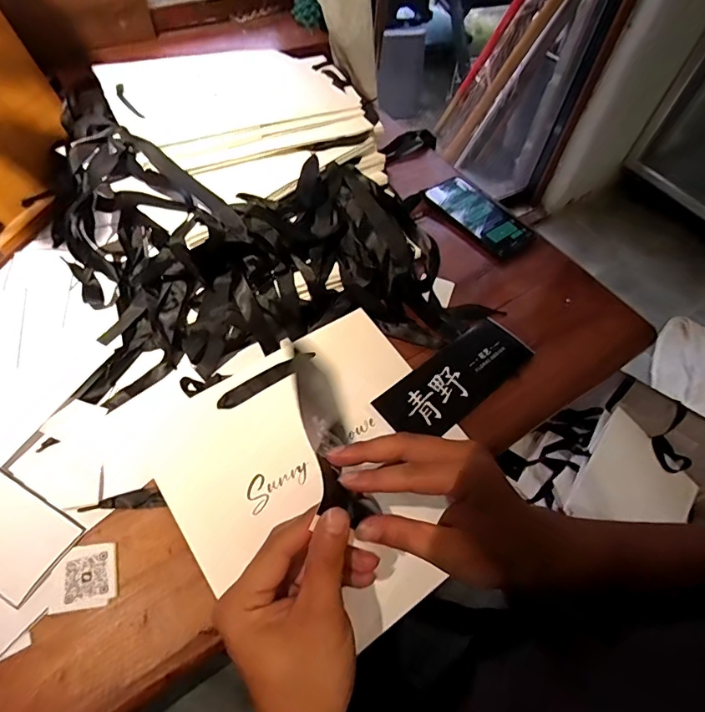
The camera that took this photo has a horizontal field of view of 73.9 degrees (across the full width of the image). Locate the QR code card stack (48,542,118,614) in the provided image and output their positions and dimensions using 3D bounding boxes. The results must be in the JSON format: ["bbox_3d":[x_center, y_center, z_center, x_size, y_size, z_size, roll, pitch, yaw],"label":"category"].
[{"bbox_3d":[-0.226,0.185,0.394,0.051,0.004,0.050,-10,58,-11],"label":"QR code card stack"}]

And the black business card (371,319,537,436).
[{"bbox_3d":[0.117,0.025,0.524,0.196,0.007,0.072,-34,73,-25],"label":"black business card"}]

